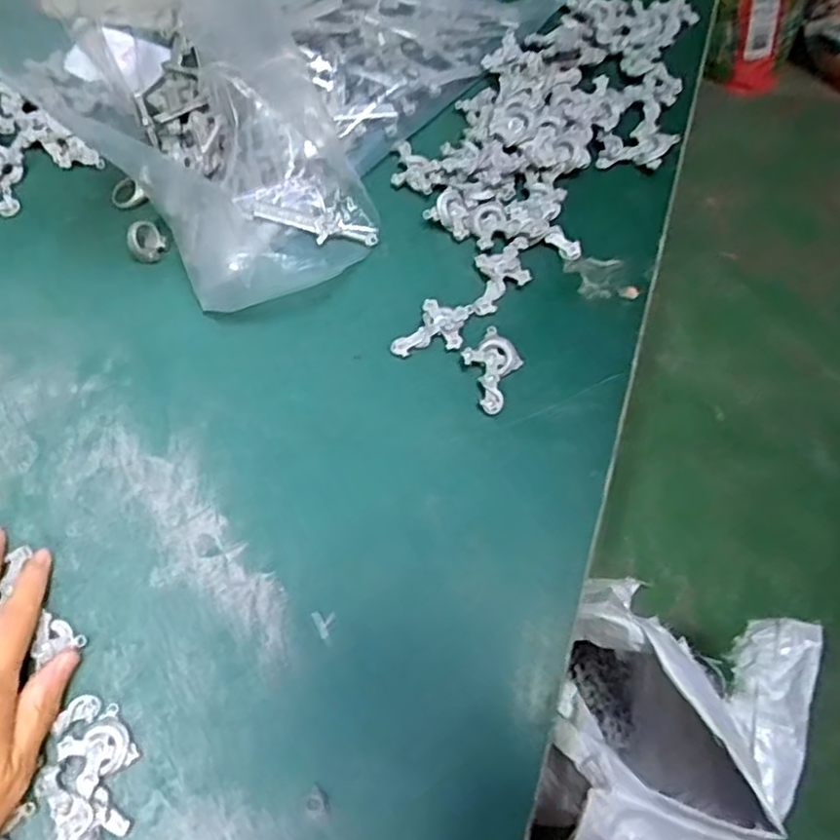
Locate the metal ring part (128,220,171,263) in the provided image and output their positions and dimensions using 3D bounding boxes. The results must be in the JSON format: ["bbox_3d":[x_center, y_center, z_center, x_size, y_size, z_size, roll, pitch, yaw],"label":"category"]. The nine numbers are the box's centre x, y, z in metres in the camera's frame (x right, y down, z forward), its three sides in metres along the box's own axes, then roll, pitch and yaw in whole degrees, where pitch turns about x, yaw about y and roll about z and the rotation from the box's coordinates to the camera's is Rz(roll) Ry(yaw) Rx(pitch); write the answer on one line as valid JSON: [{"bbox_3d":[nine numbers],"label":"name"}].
[{"bbox_3d":[-0.167,-0.110,0.434,0.022,0.015,0.020,-39,71,-14],"label":"metal ring part"}]

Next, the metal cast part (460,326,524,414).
[{"bbox_3d":[0.042,-0.028,0.394,0.030,0.006,0.048,-18,67,-6],"label":"metal cast part"}]

